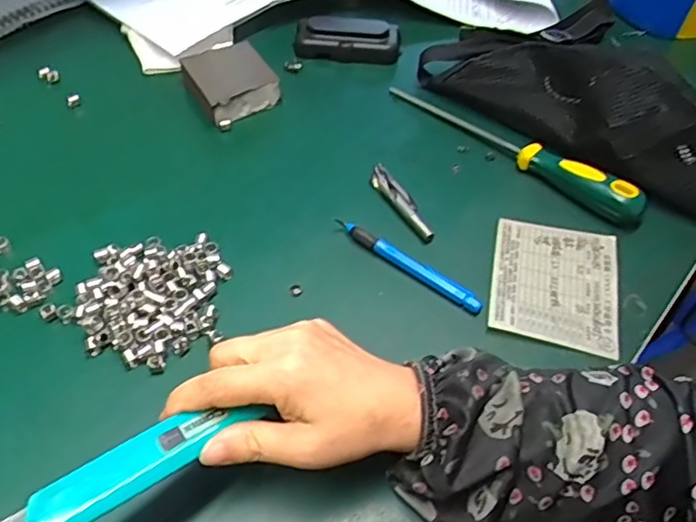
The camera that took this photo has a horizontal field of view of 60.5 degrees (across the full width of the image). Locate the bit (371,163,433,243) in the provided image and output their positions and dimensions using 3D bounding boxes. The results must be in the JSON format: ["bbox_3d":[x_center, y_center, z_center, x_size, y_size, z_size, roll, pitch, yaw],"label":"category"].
[{"bbox_3d":[0.041,-0.049,0.472,0.016,0.012,0.086,-22,56,-18],"label":"bit"}]

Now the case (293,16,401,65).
[{"bbox_3d":[-0.001,-0.226,0.612,0.107,0.018,0.057,7,52,4],"label":"case"}]

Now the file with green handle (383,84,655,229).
[{"bbox_3d":[0.134,-0.101,0.499,0.022,0.034,0.239,-36,61,-25],"label":"file with green handle"}]

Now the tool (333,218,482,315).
[{"bbox_3d":[0.042,0.000,0.429,0.122,0.010,0.008,32,58,21],"label":"tool"}]

